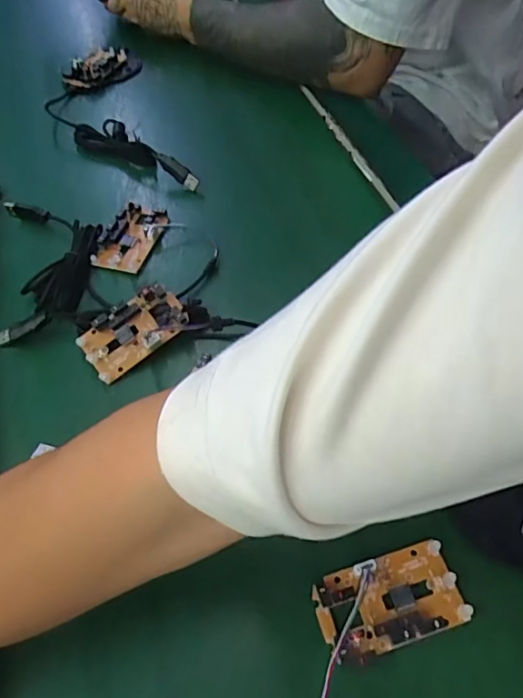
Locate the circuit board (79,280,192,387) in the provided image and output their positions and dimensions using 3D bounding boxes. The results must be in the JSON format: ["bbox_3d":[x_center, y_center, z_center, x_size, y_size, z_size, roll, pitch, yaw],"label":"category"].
[{"bbox_3d":[-0.097,-0.014,0.383,0.078,0.013,0.045,-38,75,-5],"label":"circuit board"}]

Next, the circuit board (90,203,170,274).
[{"bbox_3d":[-0.116,-0.099,0.456,0.049,0.012,0.074,15,57,13],"label":"circuit board"}]

